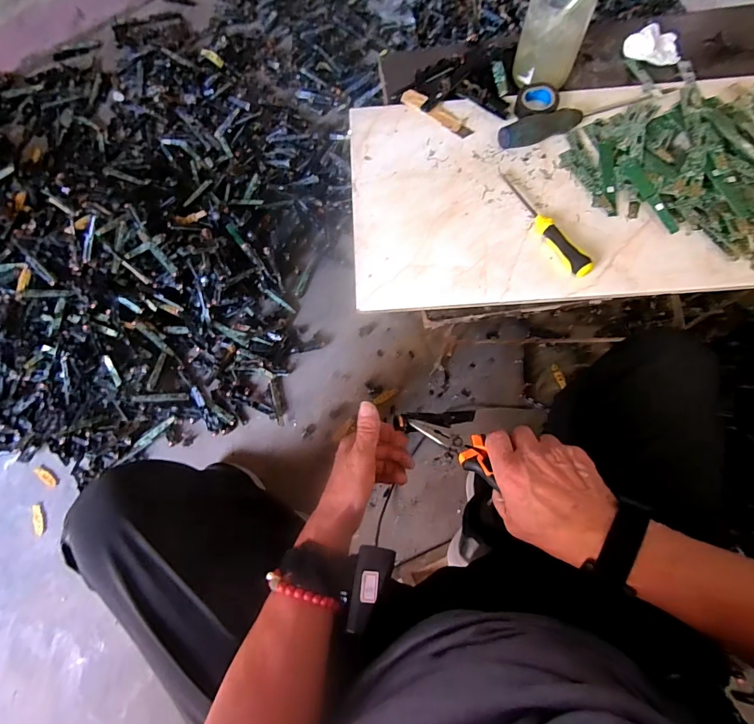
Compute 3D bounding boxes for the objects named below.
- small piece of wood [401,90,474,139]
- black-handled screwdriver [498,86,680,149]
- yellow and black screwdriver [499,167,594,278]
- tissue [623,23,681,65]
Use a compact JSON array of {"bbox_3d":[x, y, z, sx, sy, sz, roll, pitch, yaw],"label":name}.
[{"bbox_3d":[0.078,-0.329,0.548,0.110,0.006,0.025,39,76,14],"label":"small piece of wood"},{"bbox_3d":[0.266,-0.312,0.518,0.246,0.032,0.025,-19,71,-5],"label":"black-handled screwdriver"},{"bbox_3d":[0.191,-0.164,0.478,0.023,0.023,0.162,-29,72,-8],"label":"yellow and black screwdriver"},{"bbox_3d":[0.379,-0.437,0.568,0.068,0.020,0.066,10,71,6],"label":"tissue"}]

